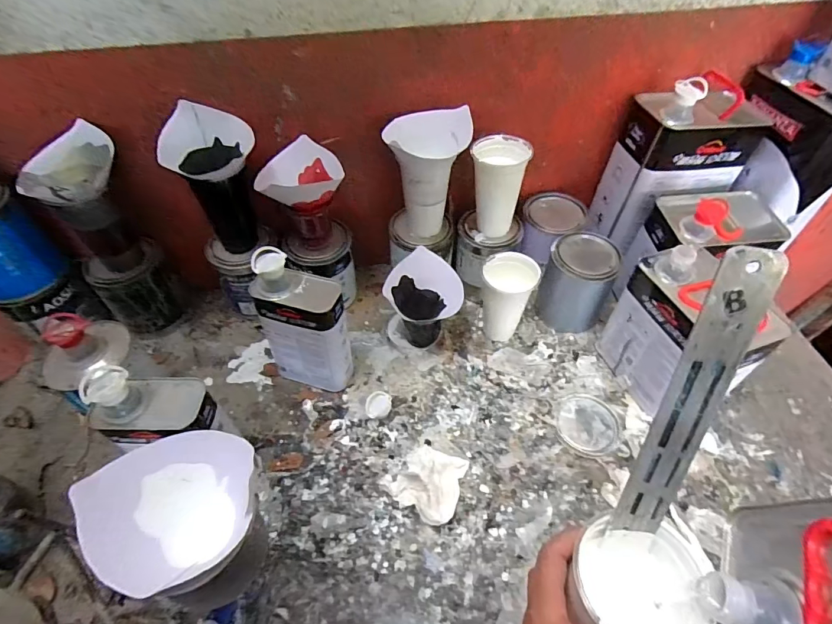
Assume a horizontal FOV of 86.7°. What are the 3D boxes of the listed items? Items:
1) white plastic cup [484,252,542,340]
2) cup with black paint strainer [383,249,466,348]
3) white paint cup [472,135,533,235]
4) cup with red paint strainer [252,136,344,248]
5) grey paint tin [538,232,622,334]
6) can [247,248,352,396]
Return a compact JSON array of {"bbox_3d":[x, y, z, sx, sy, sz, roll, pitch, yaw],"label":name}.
[{"bbox_3d":[0.143,-0.016,0.708,0.082,0.145,0.085,11,52,8],"label":"white plastic cup"},{"bbox_3d":[0.009,-0.012,0.700,0.110,0.132,0.101,-22,55,-17],"label":"cup with black paint strainer"},{"bbox_3d":[0.124,-0.196,0.684,0.080,0.132,0.081,0,51,0],"label":"white paint cup"},{"bbox_3d":[-0.167,-0.171,0.665,0.112,0.134,0.092,-14,53,-11],"label":"cup with red paint strainer"},{"bbox_3d":[0.264,-0.047,0.721,0.109,0.138,0.095,19,54,14],"label":"grey paint tin"},{"bbox_3d":[-0.153,0.019,0.618,0.114,0.221,0.075,15,53,12],"label":"can"}]

